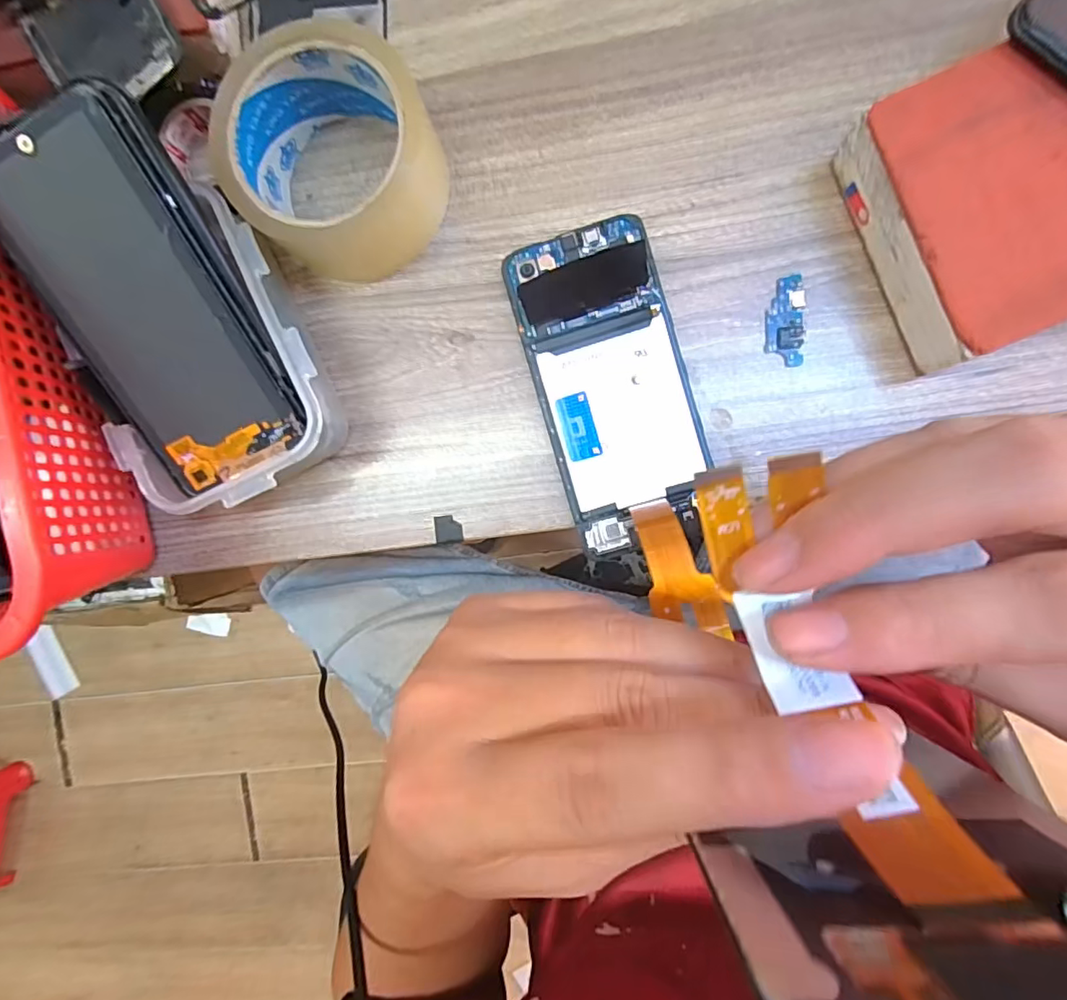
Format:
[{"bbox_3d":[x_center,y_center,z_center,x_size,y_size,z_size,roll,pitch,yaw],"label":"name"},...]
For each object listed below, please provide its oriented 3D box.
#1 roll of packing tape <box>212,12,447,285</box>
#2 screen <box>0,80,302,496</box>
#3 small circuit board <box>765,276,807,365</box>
[{"bbox_3d":[-0.096,-0.164,0.266,0.093,0.049,0.093,0,93,6],"label":"roll of packing tape"},{"bbox_3d":[-0.169,-0.081,0.235,0.069,0.006,0.154,-22,109,6],"label":"screen"},{"bbox_3d":[0.125,-0.089,0.271,0.018,0.004,0.043,0,92,6],"label":"small circuit board"}]

